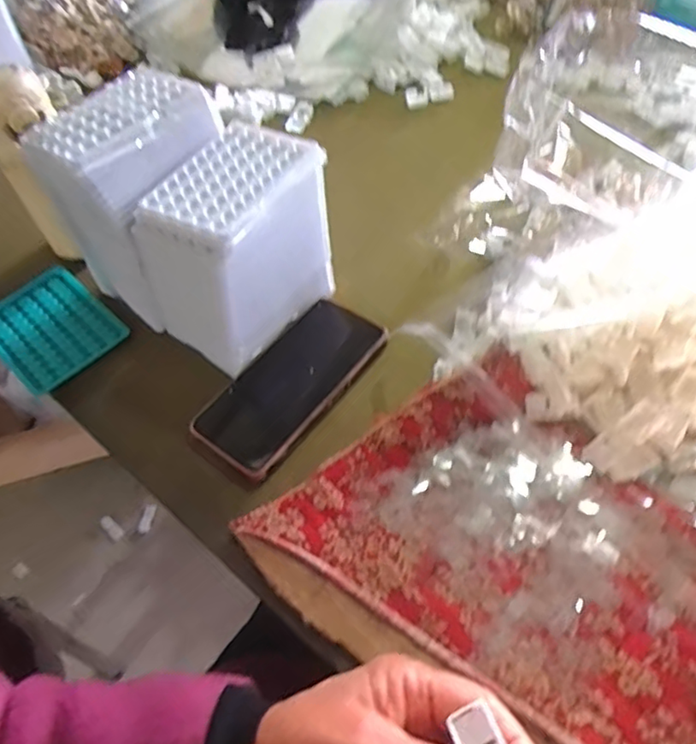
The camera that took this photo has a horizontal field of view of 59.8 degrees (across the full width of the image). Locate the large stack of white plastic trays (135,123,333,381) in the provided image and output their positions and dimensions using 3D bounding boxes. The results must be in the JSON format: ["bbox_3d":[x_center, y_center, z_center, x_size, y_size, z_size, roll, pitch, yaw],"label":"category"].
[{"bbox_3d":[-0.087,-0.103,0.494,0.094,0.121,0.145,30,61,26],"label":"large stack of white plastic trays"}]

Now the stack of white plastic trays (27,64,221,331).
[{"bbox_3d":[-0.176,-0.148,0.512,0.105,0.153,0.130,25,58,23],"label":"stack of white plastic trays"}]

